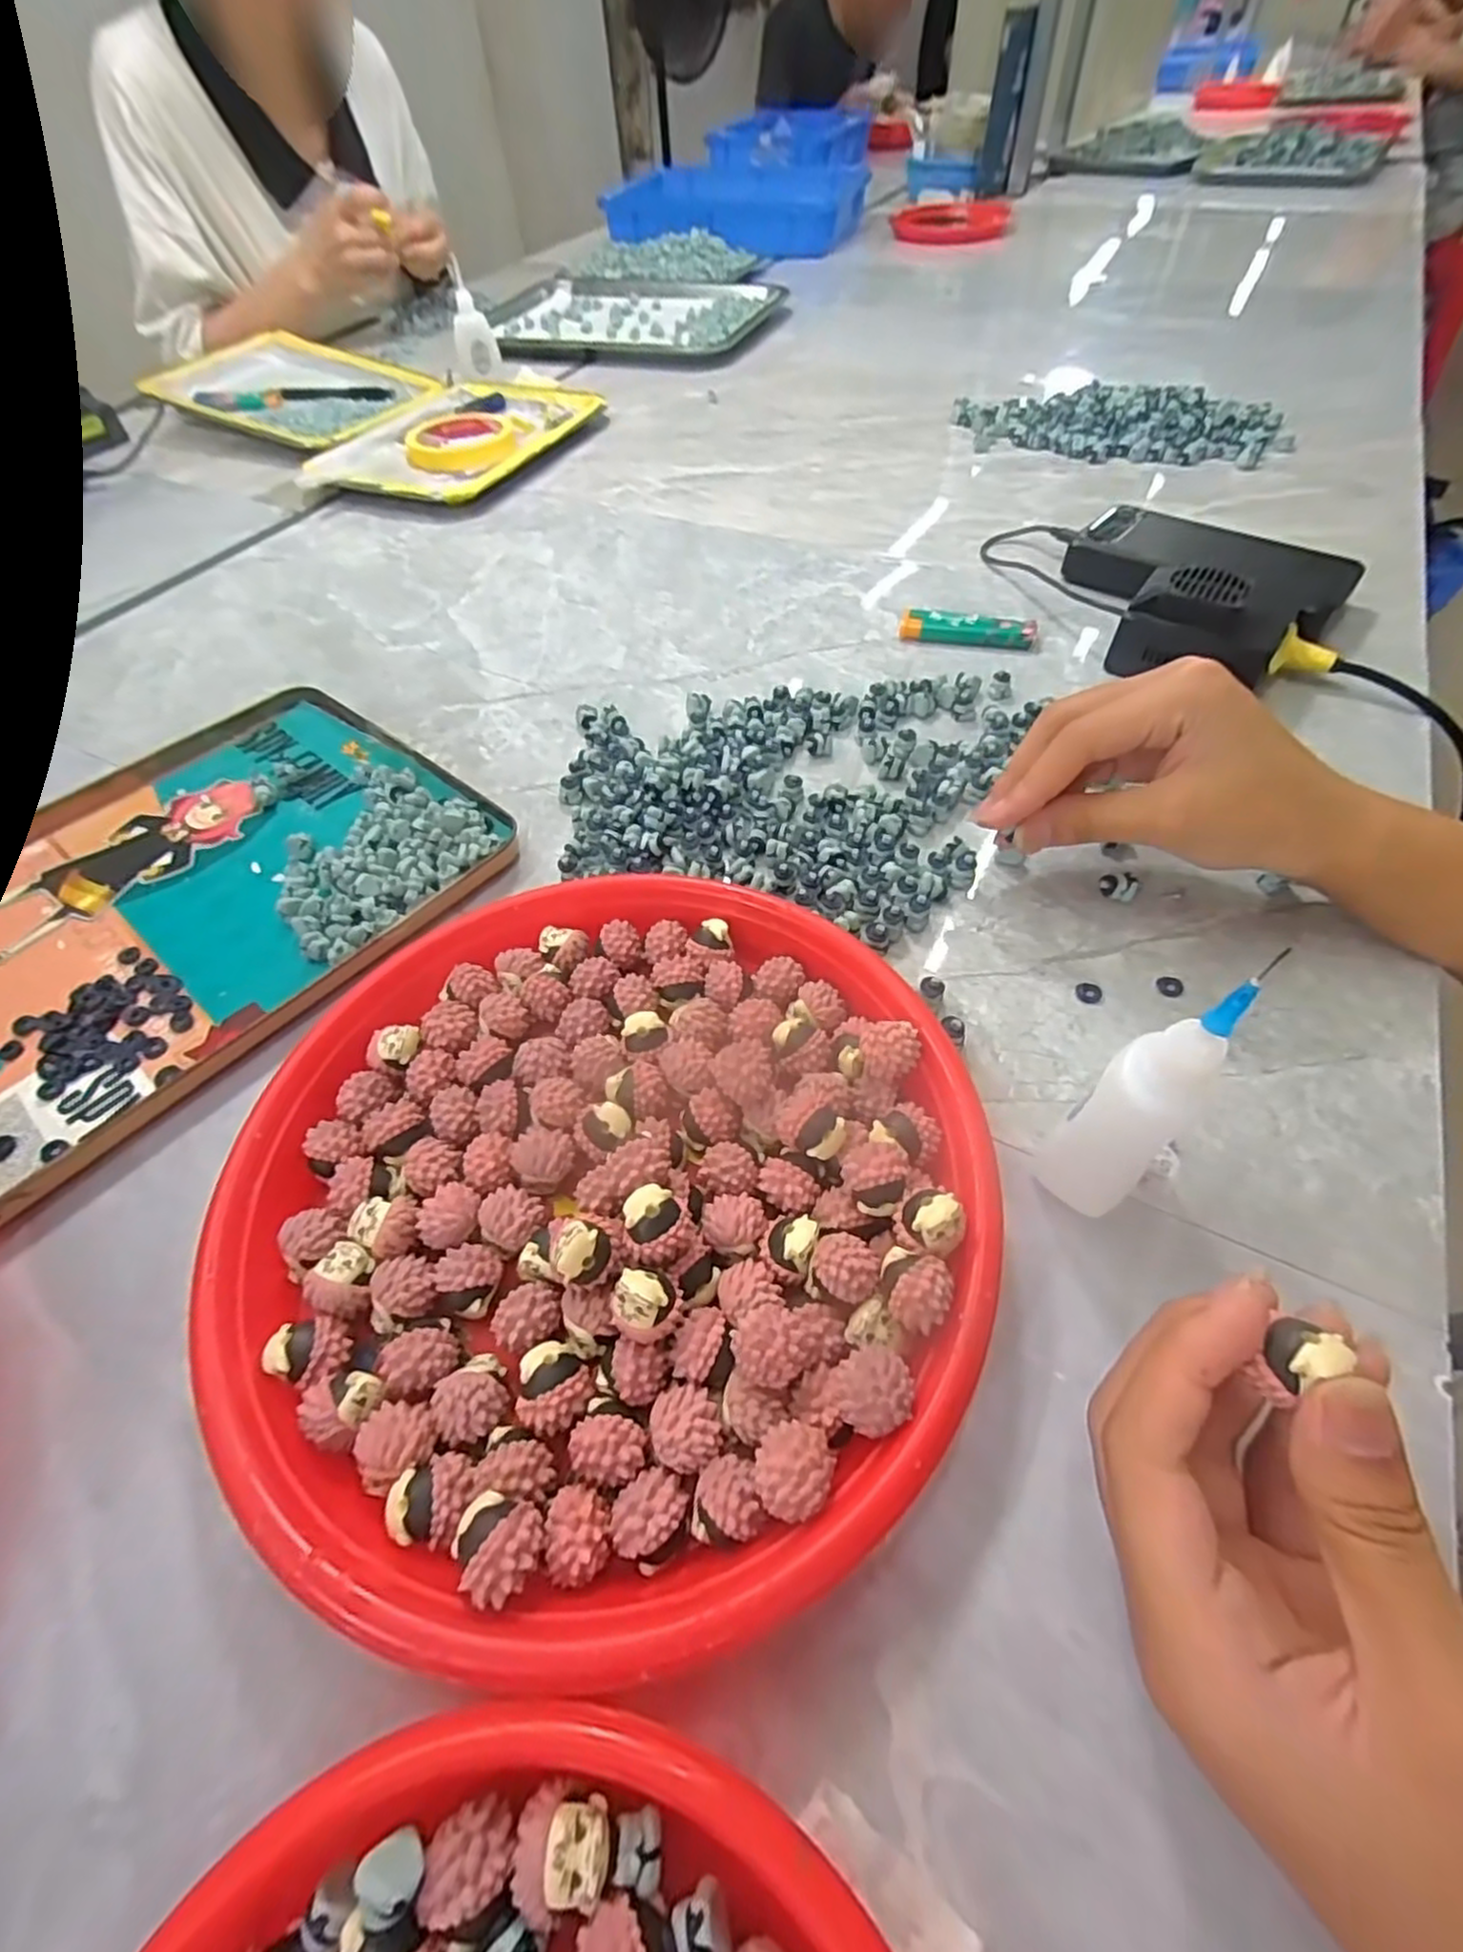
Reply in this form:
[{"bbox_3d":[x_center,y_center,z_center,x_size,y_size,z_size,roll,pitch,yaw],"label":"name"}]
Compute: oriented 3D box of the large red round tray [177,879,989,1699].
[{"bbox_3d":[-0.043,0.059,0.233,0.225,0.035,0.229,-1,54,1],"label":"large red round tray"}]

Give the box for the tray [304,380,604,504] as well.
[{"bbox_3d":[-0.255,-0.501,0.667,0.200,0.014,0.266,13,56,11],"label":"tray"}]

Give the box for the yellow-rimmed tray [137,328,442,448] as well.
[{"bbox_3d":[-0.438,-0.601,0.731,0.269,0.022,0.182,21,58,16],"label":"yellow-rimmed tray"}]

